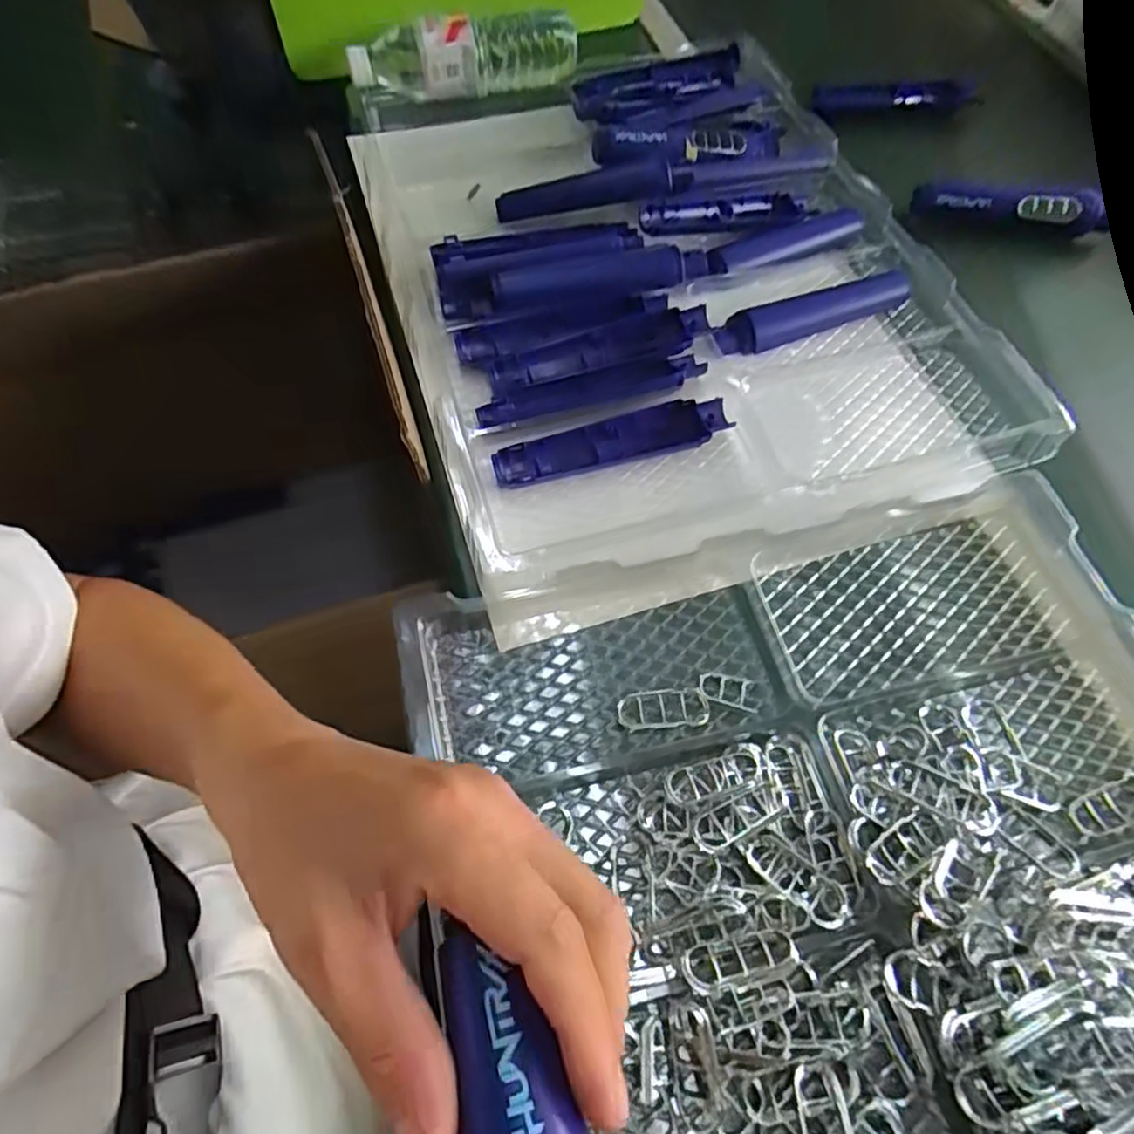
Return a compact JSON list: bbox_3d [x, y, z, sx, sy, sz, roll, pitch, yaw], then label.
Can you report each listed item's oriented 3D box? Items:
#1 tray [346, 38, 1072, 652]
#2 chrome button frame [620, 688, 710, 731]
[{"bbox_3d":[0.089,-0.242,0.576,0.458,0.070,0.557,-14,64,-10],"label":"tray"},{"bbox_3d":[0.055,0.081,0.390,0.052,0.007,0.022,-4,62,-5],"label":"chrome button frame"}]

